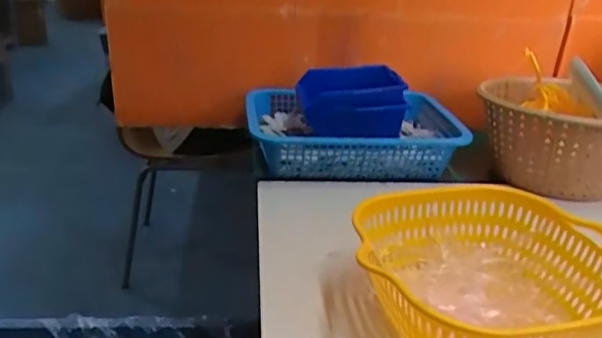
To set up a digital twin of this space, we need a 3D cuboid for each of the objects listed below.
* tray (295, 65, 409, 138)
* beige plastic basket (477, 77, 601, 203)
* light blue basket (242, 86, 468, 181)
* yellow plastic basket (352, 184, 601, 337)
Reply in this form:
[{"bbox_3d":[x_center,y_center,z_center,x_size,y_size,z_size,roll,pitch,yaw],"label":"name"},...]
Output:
[{"bbox_3d":[0.062,-0.095,0.758,0.128,0.068,0.125,-2,24,-11],"label":"tray"},{"bbox_3d":[0.339,-0.047,0.762,0.195,0.105,0.204,11,25,17],"label":"beige plastic basket"},{"bbox_3d":[0.073,-0.050,0.786,0.296,0.072,0.199,2,24,-3],"label":"light blue basket"},{"bbox_3d":[0.148,0.092,0.463,0.199,0.080,0.198,2,24,-1],"label":"yellow plastic basket"}]

